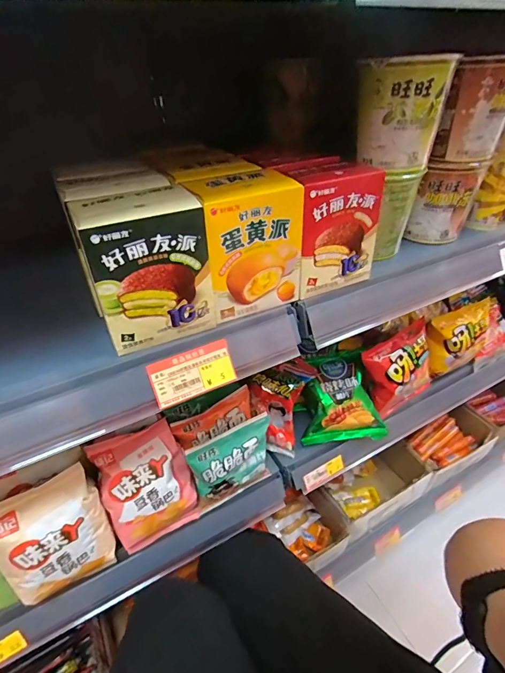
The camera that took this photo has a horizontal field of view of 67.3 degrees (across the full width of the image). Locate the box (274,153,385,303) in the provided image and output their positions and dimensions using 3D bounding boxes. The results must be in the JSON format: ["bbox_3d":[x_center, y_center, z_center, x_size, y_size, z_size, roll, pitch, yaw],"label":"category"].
[{"bbox_3d":[0.071,-0.104,0.359,0.088,0.104,0.052,-19,42,-21],"label":"box"}]

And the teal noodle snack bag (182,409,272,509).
[{"bbox_3d":[-0.022,0.156,0.459,0.100,0.108,0.023,-20,43,-23],"label":"teal noodle snack bag"}]

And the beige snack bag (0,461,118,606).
[{"bbox_3d":[-0.197,0.200,0.376,0.098,0.123,0.045,-22,26,-26],"label":"beige snack bag"}]

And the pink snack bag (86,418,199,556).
[{"bbox_3d":[-0.117,0.172,0.432,0.096,0.141,0.042,-22,19,-22],"label":"pink snack bag"}]

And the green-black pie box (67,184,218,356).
[{"bbox_3d":[-0.083,-0.054,0.299,0.084,0.103,0.059,-19,42,-22],"label":"green-black pie box"}]

